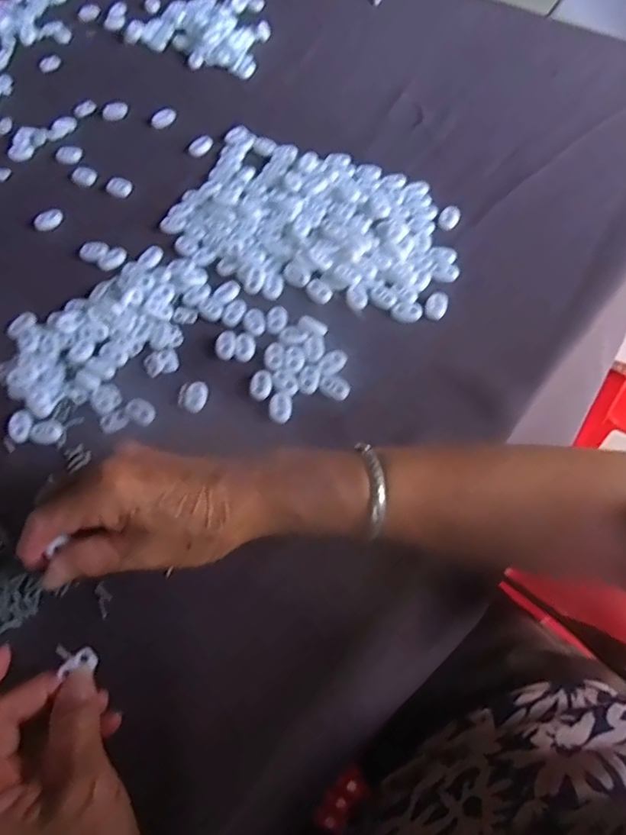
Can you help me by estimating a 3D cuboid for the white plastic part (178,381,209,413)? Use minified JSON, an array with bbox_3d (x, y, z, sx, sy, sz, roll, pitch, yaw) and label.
[{"bbox_3d":[-0.086,-0.015,0.412,0.020,0.005,0.023,3,60,4],"label":"white plastic part"}]

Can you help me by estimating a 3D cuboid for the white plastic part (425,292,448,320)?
[{"bbox_3d":[0.096,-0.087,0.447,0.016,0.005,0.024,21,63,14],"label":"white plastic part"}]

